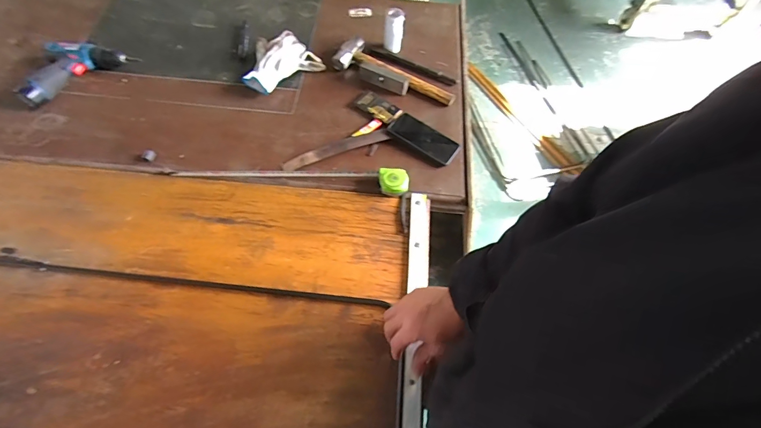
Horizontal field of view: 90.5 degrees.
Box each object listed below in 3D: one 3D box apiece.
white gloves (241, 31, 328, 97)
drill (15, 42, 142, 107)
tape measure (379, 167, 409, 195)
[{"bbox_3d":[-0.257,-0.373,0.929,0.187,0.042,0.142,-36,69,-20],"label":"white gloves"},{"bbox_3d":[-0.724,-0.343,0.884,0.241,0.049,0.138,-39,70,-21],"label":"drill"},{"bbox_3d":[0.028,-0.066,0.778,0.060,0.039,0.052,2,61,-2],"label":"tape measure"}]

